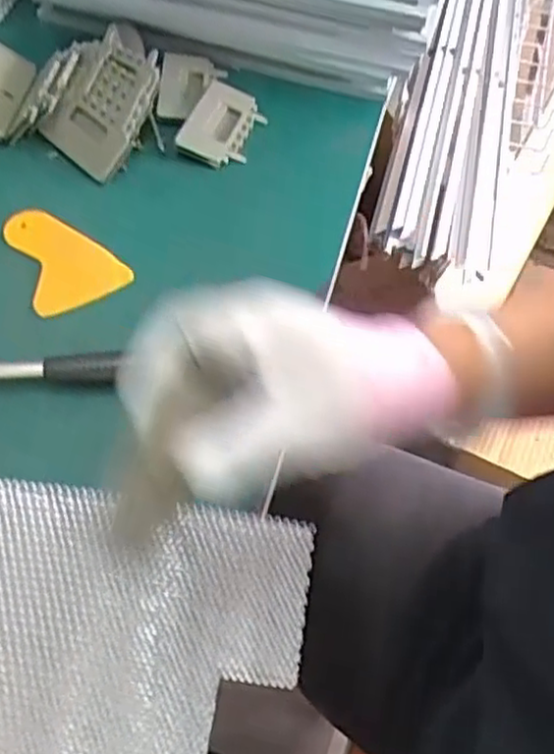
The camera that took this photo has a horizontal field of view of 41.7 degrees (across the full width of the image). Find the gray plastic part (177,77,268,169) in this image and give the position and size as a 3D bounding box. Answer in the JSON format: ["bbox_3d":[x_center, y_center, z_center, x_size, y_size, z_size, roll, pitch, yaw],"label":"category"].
[{"bbox_3d":[-0.046,-0.210,0.614,0.055,0.018,0.082,30,60,-15],"label":"gray plastic part"}]

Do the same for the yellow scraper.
[{"bbox_3d":[-0.156,-0.092,0.535,0.069,0.009,0.098,-23,62,-15],"label":"yellow scraper"}]

